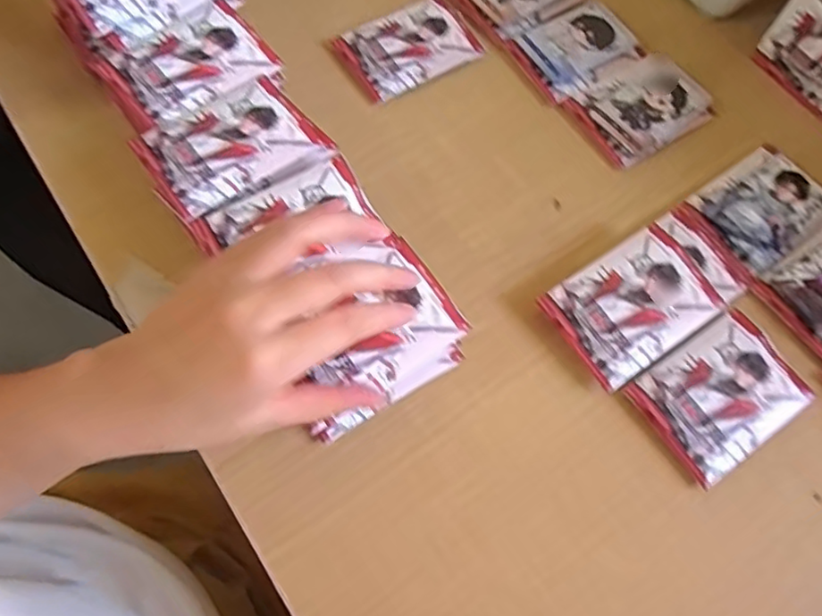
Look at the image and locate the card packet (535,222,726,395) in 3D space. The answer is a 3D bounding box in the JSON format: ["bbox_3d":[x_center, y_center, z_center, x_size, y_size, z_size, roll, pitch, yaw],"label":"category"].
[{"bbox_3d":[0.145,-0.003,0.396,0.101,0.007,0.074,-33,76,-11],"label":"card packet"}]

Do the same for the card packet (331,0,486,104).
[{"bbox_3d":[-0.002,-0.210,0.489,0.104,0.012,0.069,-29,72,-14],"label":"card packet"}]

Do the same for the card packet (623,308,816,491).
[{"bbox_3d":[0.197,0.054,0.386,0.101,0.011,0.074,-32,73,-15],"label":"card packet"}]

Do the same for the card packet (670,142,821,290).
[{"bbox_3d":[0.247,-0.070,0.439,0.100,0.019,0.073,-35,74,-16],"label":"card packet"}]

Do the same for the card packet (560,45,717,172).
[{"bbox_3d":[0.175,-0.158,0.473,0.091,0.020,0.081,-28,72,-13],"label":"card packet"}]

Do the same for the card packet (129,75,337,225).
[{"bbox_3d":[-0.115,-0.106,0.393,0.105,0.011,0.075,-34,74,-15],"label":"card packet"}]

